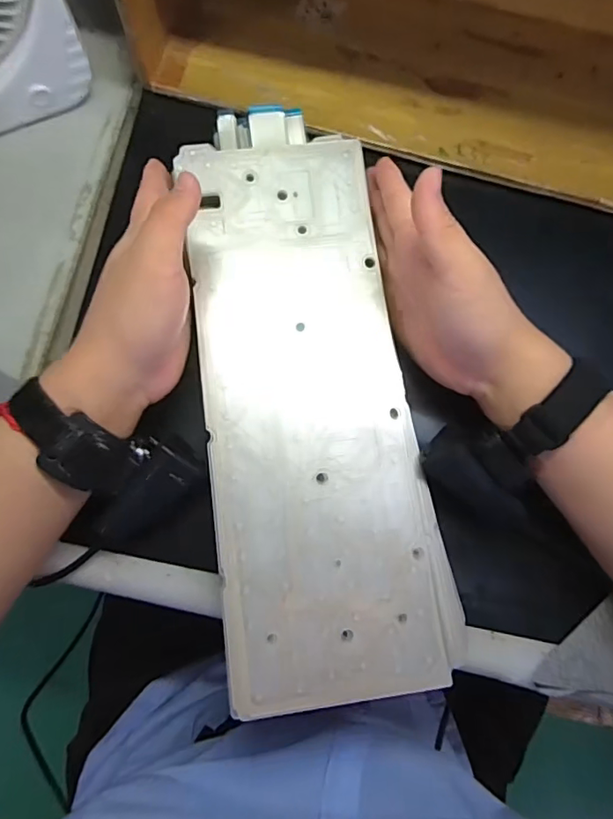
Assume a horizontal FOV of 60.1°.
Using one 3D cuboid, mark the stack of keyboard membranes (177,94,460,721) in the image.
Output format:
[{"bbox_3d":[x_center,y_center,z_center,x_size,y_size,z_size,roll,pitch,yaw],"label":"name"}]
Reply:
[{"bbox_3d":[0.002,-0.014,0.340,0.135,0.020,0.365,-8,80,-4],"label":"stack of keyboard membranes"}]

